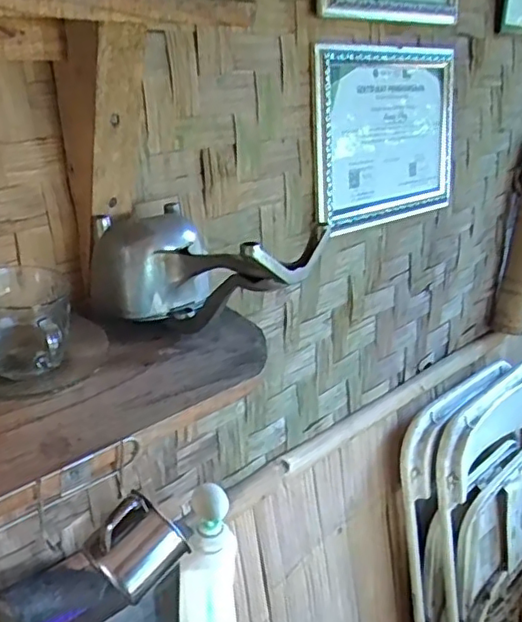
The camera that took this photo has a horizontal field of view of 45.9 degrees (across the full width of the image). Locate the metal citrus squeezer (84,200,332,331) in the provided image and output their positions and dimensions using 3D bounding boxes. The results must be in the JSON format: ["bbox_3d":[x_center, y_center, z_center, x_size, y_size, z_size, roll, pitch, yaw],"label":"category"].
[{"bbox_3d":[-0.047,-0.037,0.569,0.232,0.114,0.120,4,22,37],"label":"metal citrus squeezer"}]

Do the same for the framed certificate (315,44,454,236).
[{"bbox_3d":[0.209,-0.270,0.961,0.019,0.258,0.360,14,24,42],"label":"framed certificate"}]

